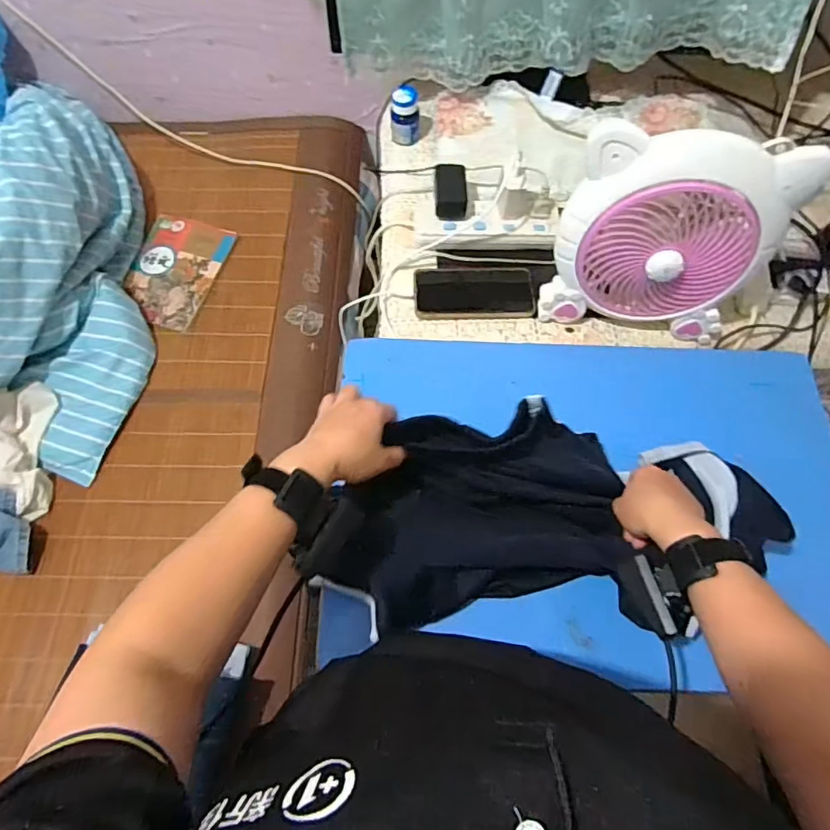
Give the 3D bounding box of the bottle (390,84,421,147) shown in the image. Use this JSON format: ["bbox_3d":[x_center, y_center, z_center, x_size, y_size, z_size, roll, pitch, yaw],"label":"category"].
[{"bbox_3d":[-0.014,-0.457,0.817,0.044,0.078,0.036,4,66,0],"label":"bottle"}]

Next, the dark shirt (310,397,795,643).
[{"bbox_3d":[0.128,0.090,0.542,0.422,0.091,0.186,-9,66,-3],"label":"dark shirt"}]

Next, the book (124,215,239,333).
[{"bbox_3d":[-0.504,-0.302,1.116,0.170,0.011,0.253,16,70,-1],"label":"book"}]

